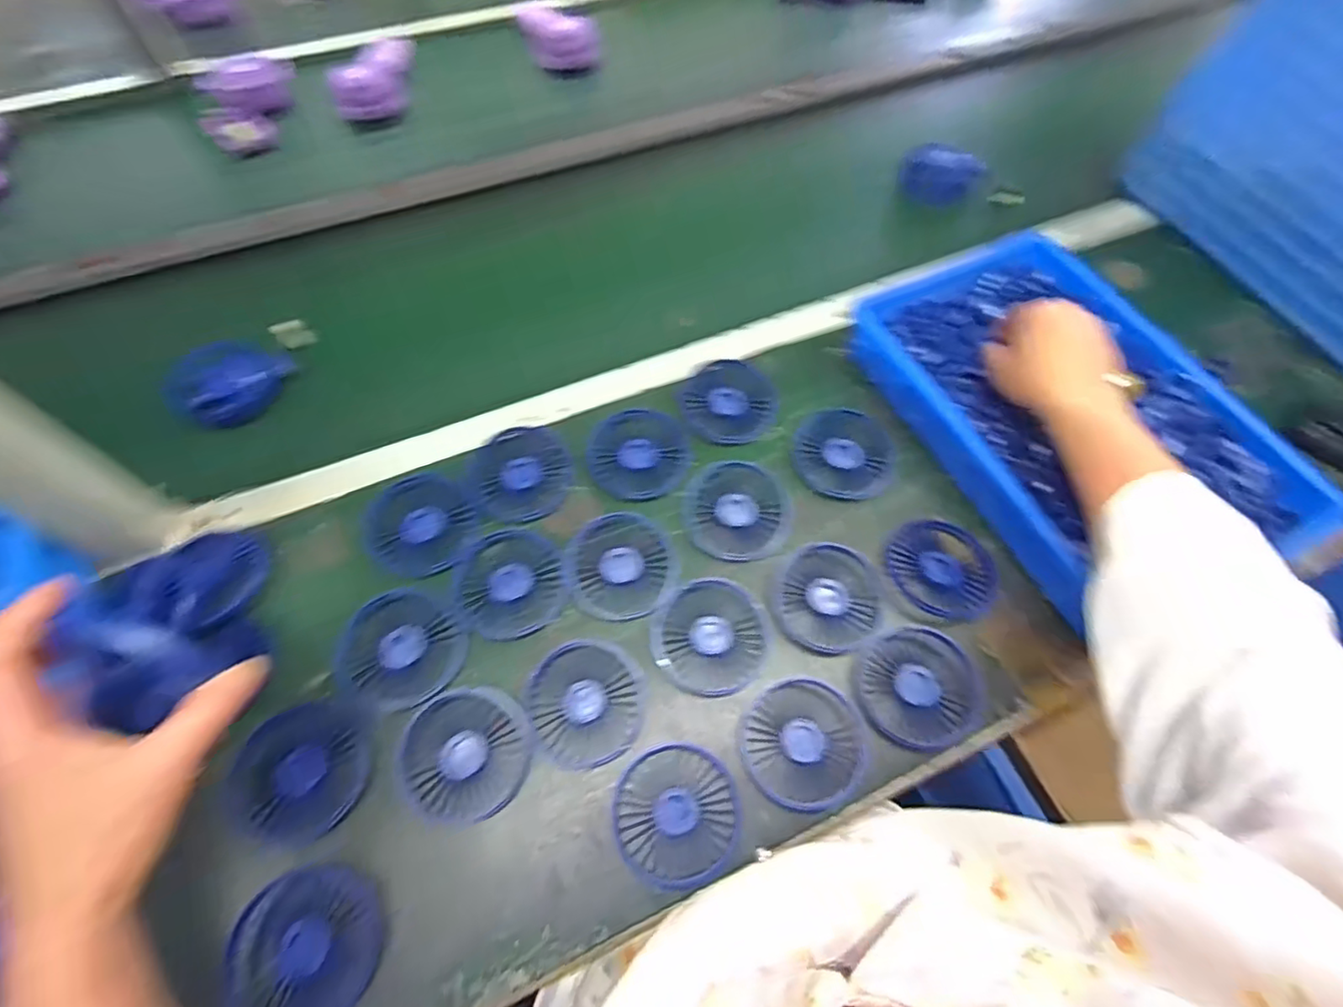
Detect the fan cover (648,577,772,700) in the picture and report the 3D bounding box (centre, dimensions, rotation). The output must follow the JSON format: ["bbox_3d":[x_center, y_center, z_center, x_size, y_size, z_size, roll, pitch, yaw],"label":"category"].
[{"bbox_3d":[0.030,0.102,0.464,0.089,0.011,0.085,42,69,15],"label":"fan cover"}]

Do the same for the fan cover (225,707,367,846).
[{"bbox_3d":[-0.263,0.190,0.415,0.092,0.013,0.086,-15,67,-10],"label":"fan cover"}]

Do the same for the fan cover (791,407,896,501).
[{"bbox_3d":[0.159,-0.046,0.543,0.092,0.011,0.087,-11,66,-9],"label":"fan cover"}]

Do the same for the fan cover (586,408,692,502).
[{"bbox_3d":[-0.028,-0.046,0.532,0.087,0.007,0.088,-35,72,-18],"label":"fan cover"}]

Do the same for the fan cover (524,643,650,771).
[{"bbox_3d":[-0.063,0.148,0.446,0.086,0.014,0.086,-15,67,-11],"label":"fan cover"}]

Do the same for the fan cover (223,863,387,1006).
[{"bbox_3d":[-0.231,0.280,0.374,0.088,0.014,0.086,-14,66,-10],"label":"fan cover"}]

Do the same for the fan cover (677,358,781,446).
[{"bbox_3d":[0.054,-0.097,0.562,0.091,0.008,0.083,13,65,2],"label":"fan cover"}]

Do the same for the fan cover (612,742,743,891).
[{"bbox_3d":[0.004,0.219,0.420,0.086,0.022,0.089,-30,70,-16],"label":"fan cover"}]

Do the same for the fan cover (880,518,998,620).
[{"bbox_3d":[0.226,0.054,0.498,0.088,0.009,0.088,-9,66,-8],"label":"fan cover"}]

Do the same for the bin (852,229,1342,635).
[{"bbox_3d":[0.349,-0.088,0.532,0.246,0.072,0.362,-22,68,-13],"label":"bin"}]

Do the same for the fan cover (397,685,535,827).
[{"bbox_3d":[-0.145,0.176,0.420,0.087,0.013,0.085,-15,67,-10],"label":"fan cover"}]

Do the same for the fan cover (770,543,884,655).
[{"bbox_3d":[0.127,0.077,0.486,0.086,0.009,0.088,-1,65,-4],"label":"fan cover"}]

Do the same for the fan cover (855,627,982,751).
[{"bbox_3d":[0.190,0.140,0.457,0.090,0.008,0.086,-5,65,-6],"label":"fan cover"}]

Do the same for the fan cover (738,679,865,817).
[{"bbox_3d":[0.097,0.178,0.441,0.086,0.021,0.087,-11,66,-9],"label":"fan cover"}]

